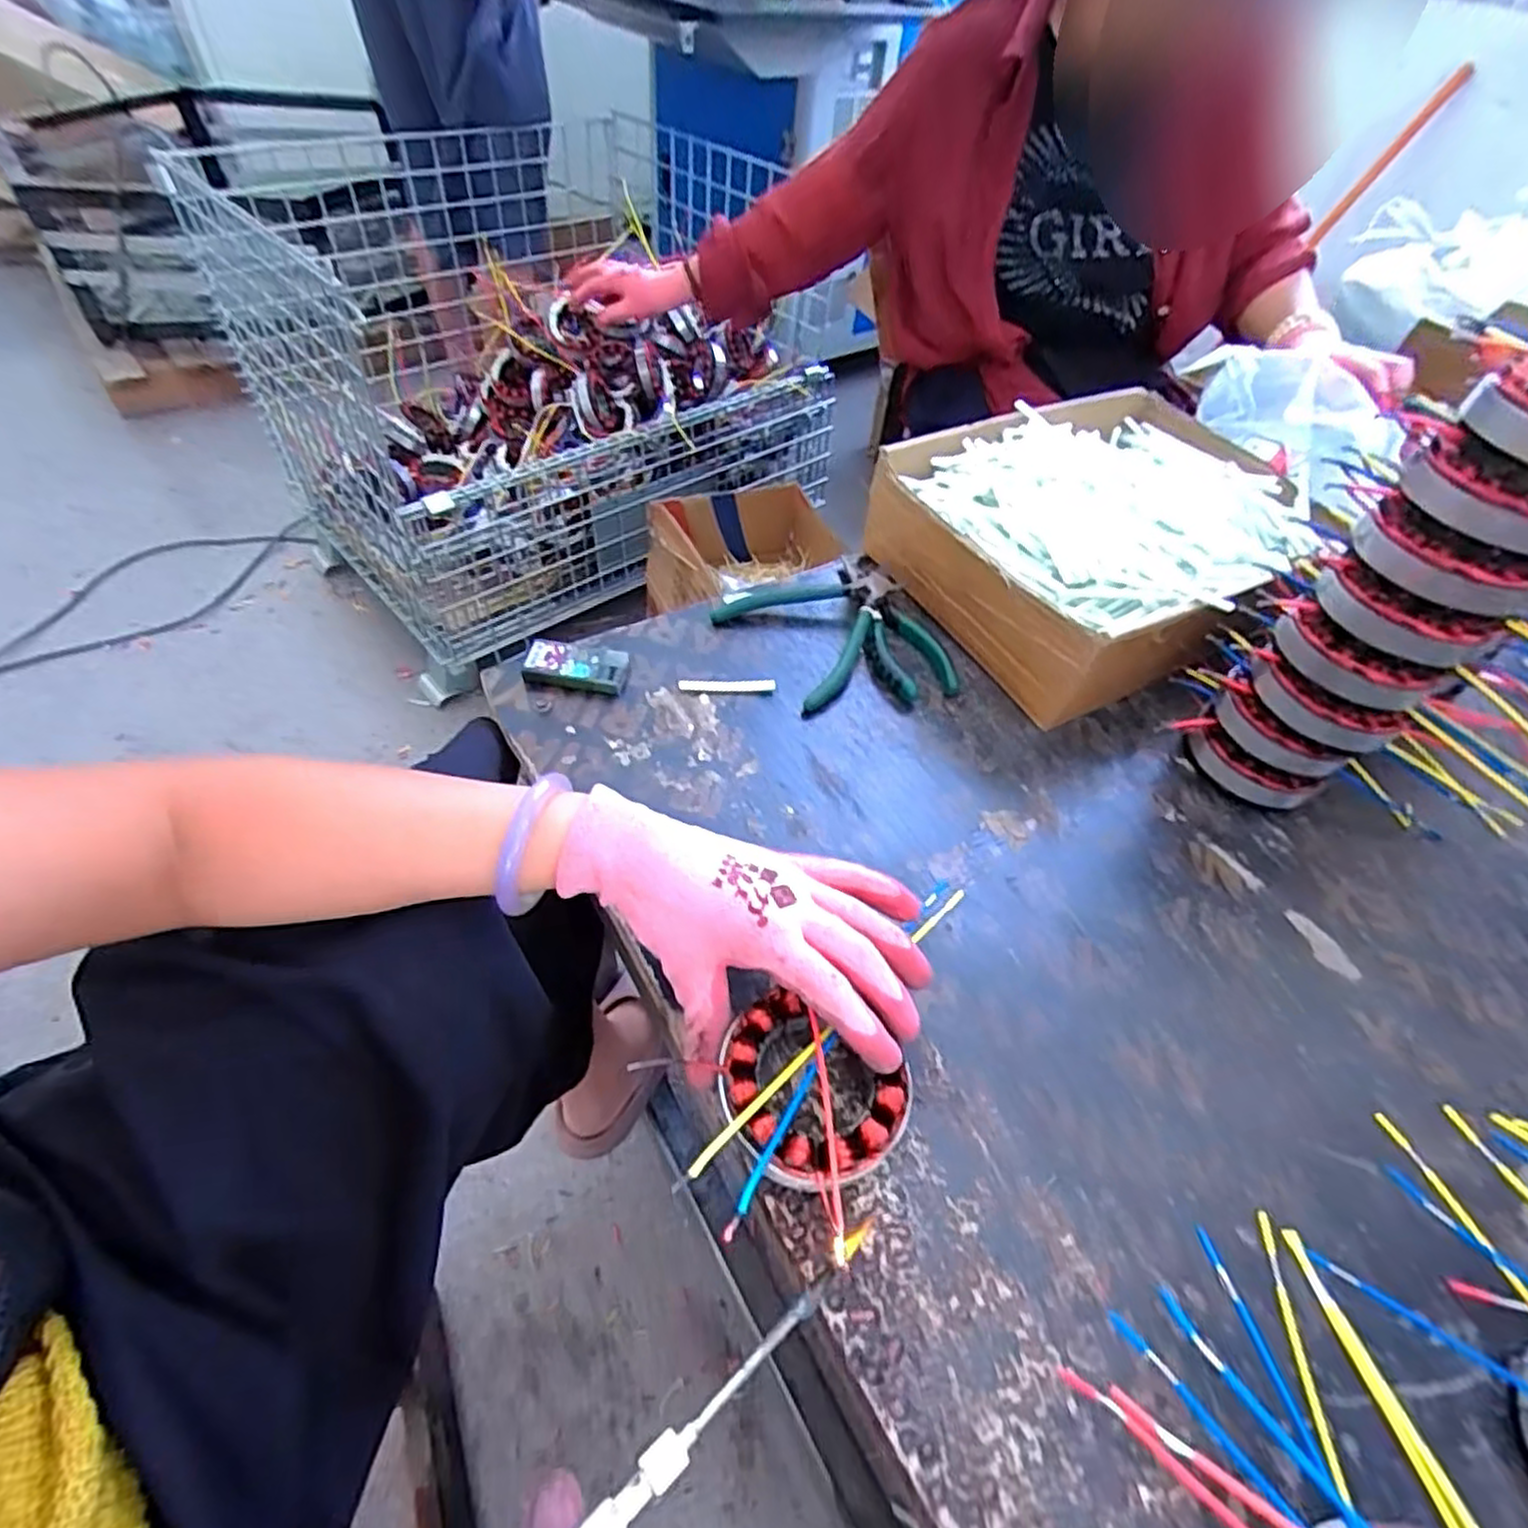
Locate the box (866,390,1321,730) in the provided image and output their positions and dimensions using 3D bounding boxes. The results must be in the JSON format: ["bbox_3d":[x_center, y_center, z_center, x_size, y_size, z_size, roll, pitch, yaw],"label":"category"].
[{"bbox_3d":[0.279,-0.185,0.615,0.329,0.102,0.242,-24,56,-22],"label":"box"}]

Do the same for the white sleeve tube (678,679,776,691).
[{"bbox_3d":[-0.027,-0.057,0.550,0.068,0.006,0.009,-1,50,-5],"label":"white sleeve tube"}]

